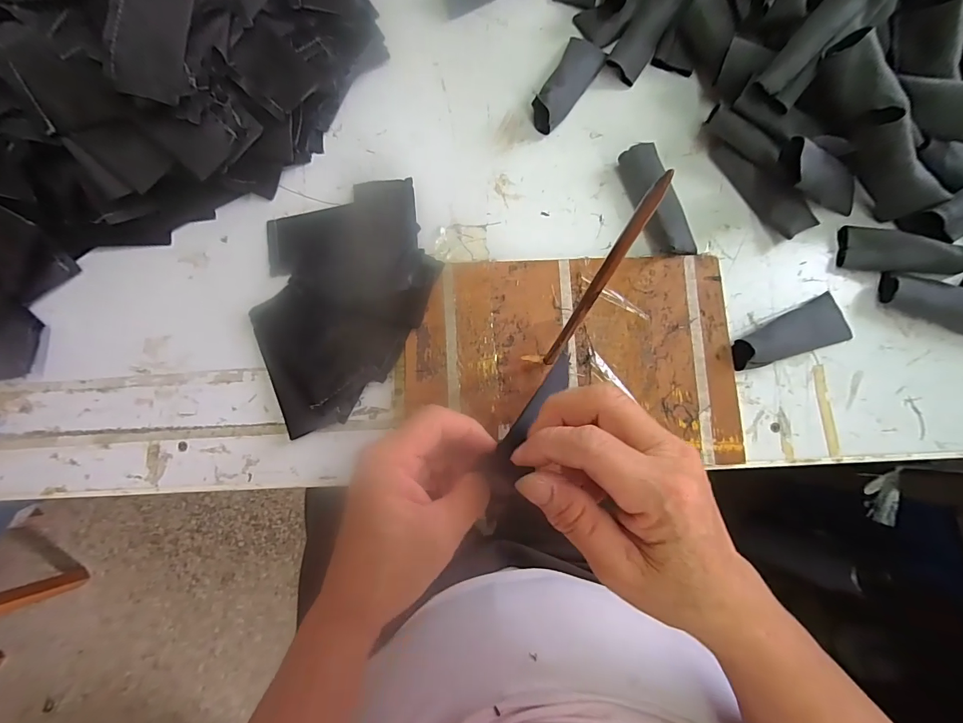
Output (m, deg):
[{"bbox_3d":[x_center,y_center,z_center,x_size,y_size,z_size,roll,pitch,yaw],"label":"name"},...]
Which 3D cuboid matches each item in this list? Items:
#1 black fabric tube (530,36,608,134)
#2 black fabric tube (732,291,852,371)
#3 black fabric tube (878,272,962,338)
[{"bbox_3d":[0.083,-0.264,0.380,0.038,0.031,0.102,26,81,4],"label":"black fabric tube"},{"bbox_3d":[0.259,-0.022,0.335,0.107,0.034,0.040,-22,81,-4],"label":"black fabric tube"},{"bbox_3d":[0.397,-0.046,0.340,0.104,0.034,0.036,19,81,3],"label":"black fabric tube"}]

